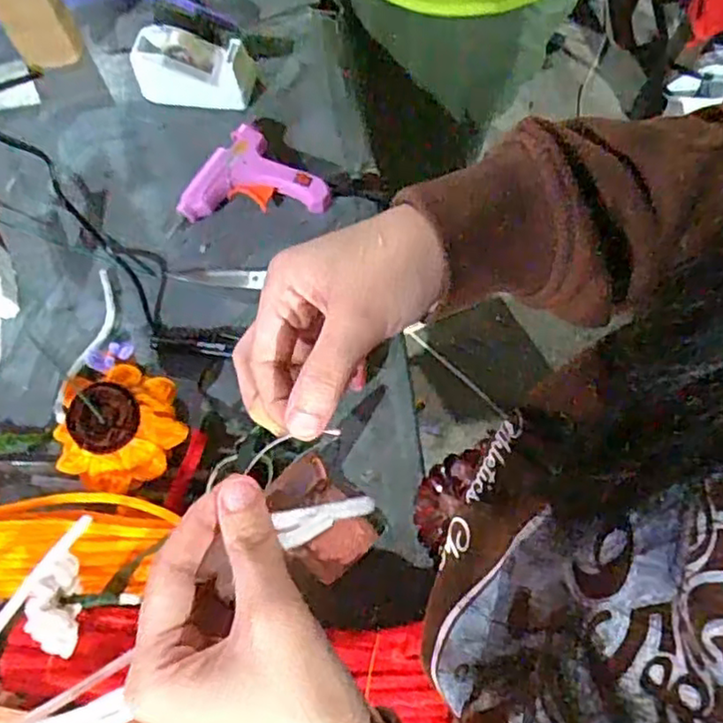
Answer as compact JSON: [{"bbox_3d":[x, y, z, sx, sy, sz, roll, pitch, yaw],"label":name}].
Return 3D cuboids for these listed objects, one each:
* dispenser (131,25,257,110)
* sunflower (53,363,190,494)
[{"bbox_3d":[-0.149,-0.259,0.596,0.105,0.045,0.049,7,69,2],"label":"dispenser"},{"bbox_3d":[-0.187,0.044,0.499,0.090,0.046,0.094,0,69,-1],"label":"sunflower"}]

